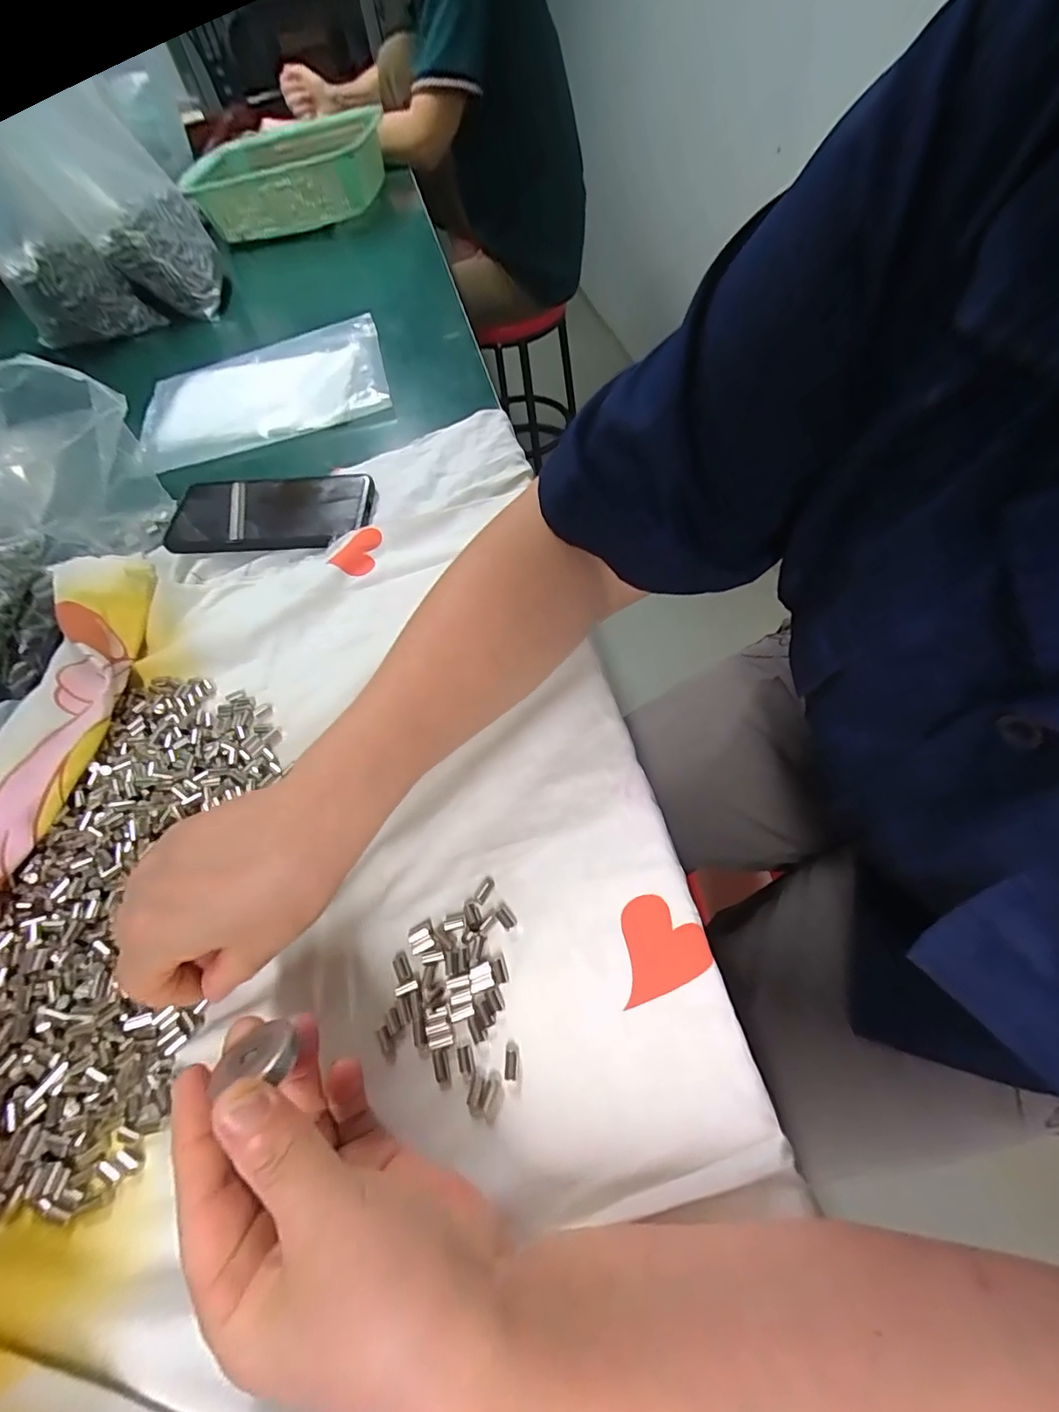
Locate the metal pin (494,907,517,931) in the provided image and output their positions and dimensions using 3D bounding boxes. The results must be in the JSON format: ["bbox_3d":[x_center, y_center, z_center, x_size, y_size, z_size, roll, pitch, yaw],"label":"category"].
[{"bbox_3d":[-0.012,0.104,0.258,0.007,0.004,0.011,-37,61,-19],"label":"metal pin"}]

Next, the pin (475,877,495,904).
[{"bbox_3d":[-0.023,0.093,0.266,0.006,0.004,0.013,25,62,20],"label":"pin"}]

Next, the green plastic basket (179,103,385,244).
[{"bbox_3d":[-0.334,-0.794,0.783,0.245,0.096,0.229,4,56,8],"label":"green plastic basket"}]

